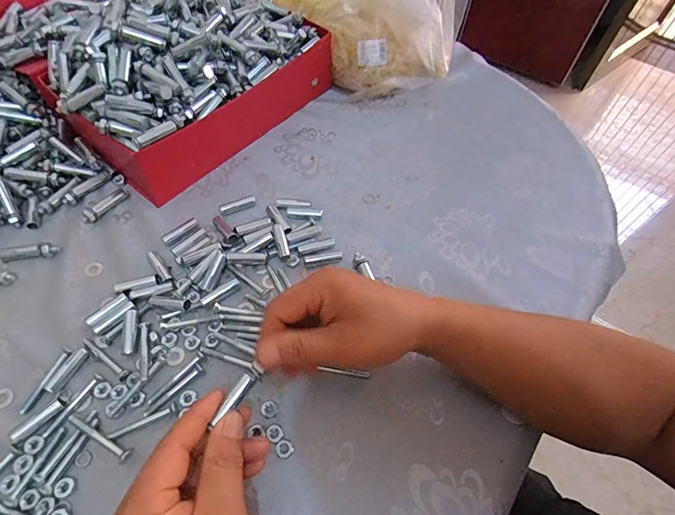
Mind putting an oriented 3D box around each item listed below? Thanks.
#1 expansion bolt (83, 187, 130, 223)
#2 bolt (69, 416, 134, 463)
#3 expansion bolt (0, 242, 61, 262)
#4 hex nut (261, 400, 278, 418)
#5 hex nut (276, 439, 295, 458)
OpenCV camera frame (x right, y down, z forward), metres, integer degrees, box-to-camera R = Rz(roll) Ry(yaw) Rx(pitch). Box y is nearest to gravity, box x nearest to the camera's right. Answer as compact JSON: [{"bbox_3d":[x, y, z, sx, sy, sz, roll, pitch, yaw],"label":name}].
[{"bbox_3d":[-0.252,-0.058,0.433,0.013,0.010,0.054,30,61,15],"label":"expansion bolt"},{"bbox_3d":[-0.186,0.140,0.311,0.058,0.008,0.011,26,60,12],"label":"bolt"},{"bbox_3d":[-0.310,-0.006,0.395,0.059,0.010,0.015,-4,58,-6],"label":"expansion bolt"},{"bbox_3d":[-0.057,0.126,0.332,0.014,0.004,0.015,-38,67,-24],"label":"hex nut"},{"bbox_3d":[-0.042,0.151,0.315,0.013,0.004,0.013,41,64,20],"label":"hex nut"}]

